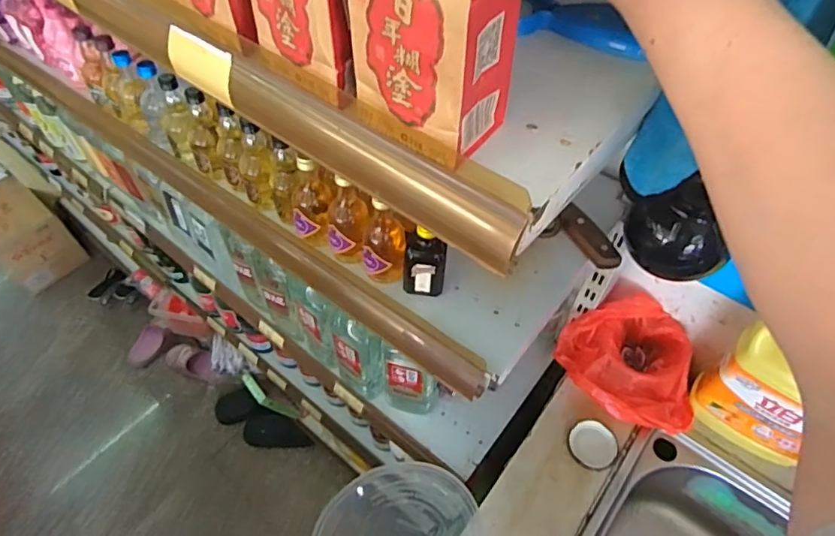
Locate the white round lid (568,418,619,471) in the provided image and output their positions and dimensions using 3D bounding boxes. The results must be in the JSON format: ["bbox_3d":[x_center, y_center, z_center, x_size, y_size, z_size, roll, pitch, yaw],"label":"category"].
[{"bbox_3d":[0.231,0.233,0.679,0.060,0.006,0.063,0,54,1],"label":"white round lid"}]

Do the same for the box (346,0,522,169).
[{"bbox_3d":[0.006,-0.115,0.235,0.068,0.113,0.048,29,60,20],"label":"box"}]

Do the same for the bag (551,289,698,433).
[{"bbox_3d":[0.286,0.133,0.682,0.157,0.072,0.169,-11,55,-7],"label":"bag"}]

